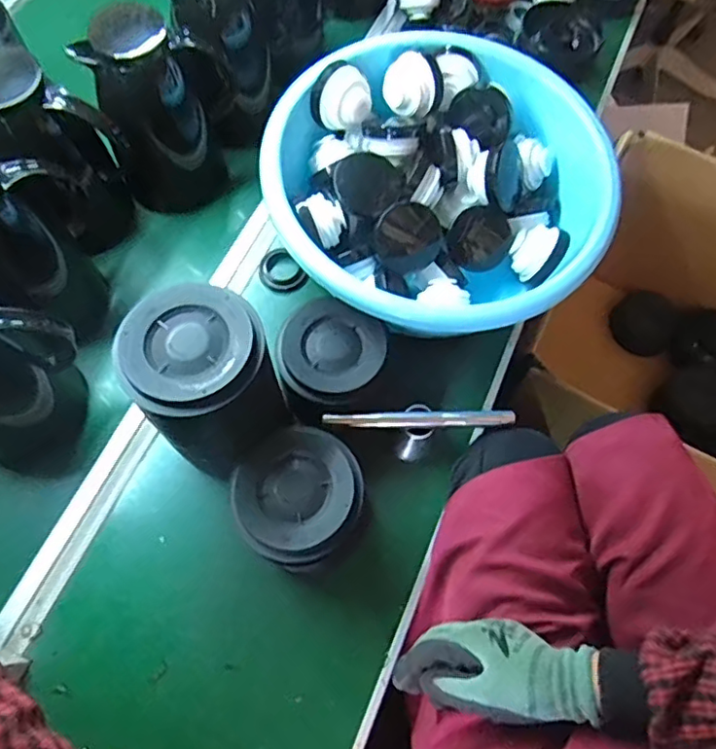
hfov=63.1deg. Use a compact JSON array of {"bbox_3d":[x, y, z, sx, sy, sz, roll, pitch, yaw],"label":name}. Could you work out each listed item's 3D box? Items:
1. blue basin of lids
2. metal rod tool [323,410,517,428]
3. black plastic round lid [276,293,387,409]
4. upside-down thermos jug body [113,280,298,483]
[{"bbox_3d":[0.086,-0.199,0.675,0.358,0.156,0.336,1,67,-2],"label":"blue basin of lids"},{"bbox_3d":[0.064,0.047,0.602,0.193,0.011,0.016,-2,67,-3],"label":"metal rod tool"},{"bbox_3d":[-0.028,-0.027,0.606,0.106,0.022,0.108,1,67,-2],"label":"black plastic round lid"},{"bbox_3d":[-0.138,0.013,0.557,0.120,0.189,0.118,1,67,-2],"label":"upside-down thermos jug body"}]

